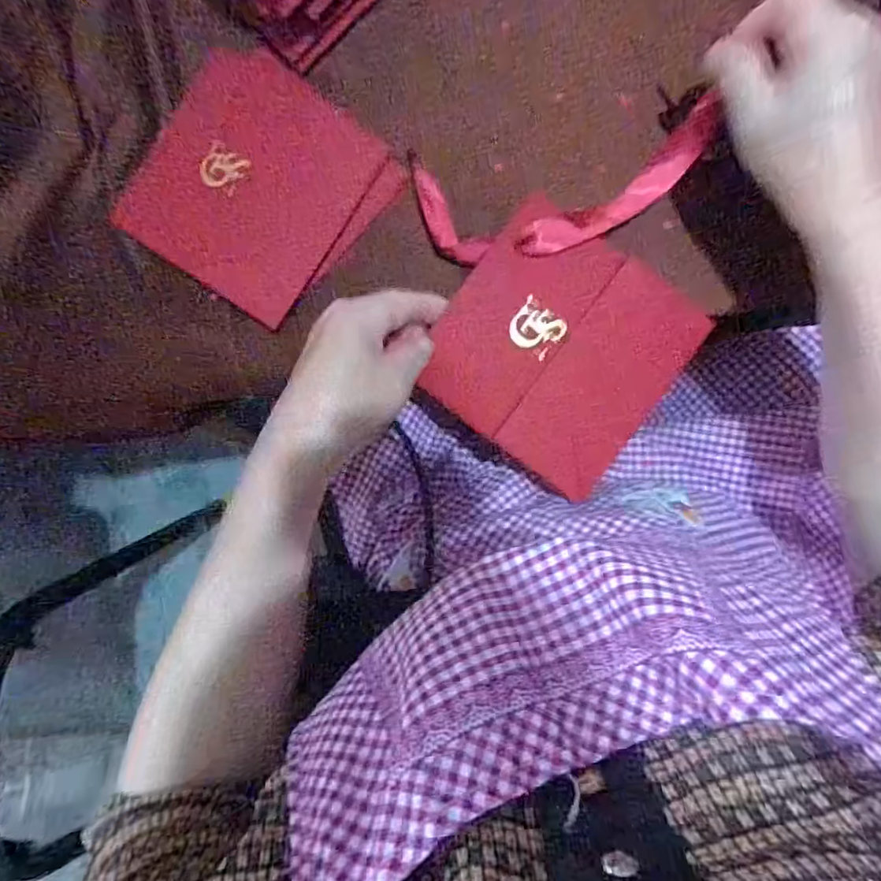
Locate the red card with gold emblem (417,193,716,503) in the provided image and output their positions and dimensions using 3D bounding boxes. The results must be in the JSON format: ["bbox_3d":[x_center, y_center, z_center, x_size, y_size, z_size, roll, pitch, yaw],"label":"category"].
[{"bbox_3d":[0.075,-0.057,0.346,0.140,0.005,0.139,36,91,-6],"label":"red card with gold emblem"}]

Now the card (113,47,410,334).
[{"bbox_3d":[-0.124,-0.171,0.375,0.156,0.008,0.147,40,92,7],"label":"card"}]

